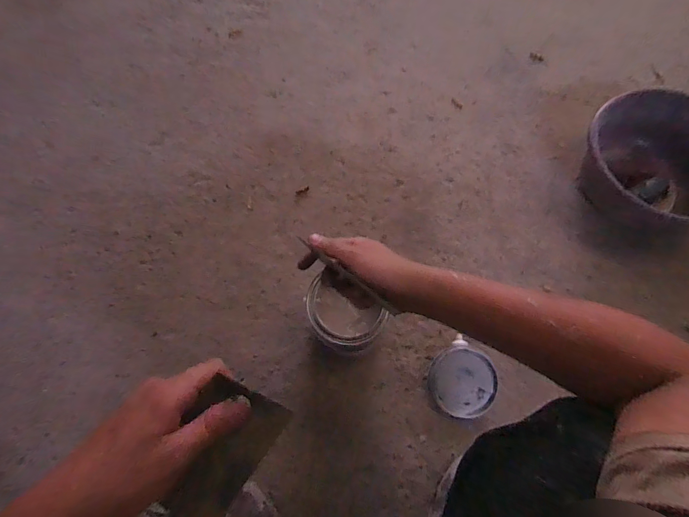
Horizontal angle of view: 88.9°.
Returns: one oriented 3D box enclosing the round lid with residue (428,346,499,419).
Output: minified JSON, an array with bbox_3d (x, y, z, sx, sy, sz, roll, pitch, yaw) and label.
[{"bbox_3d":[0.244,0.256,0.730,0.133,0.013,0.132,-43,81,2],"label":"round lid with residue"}]

